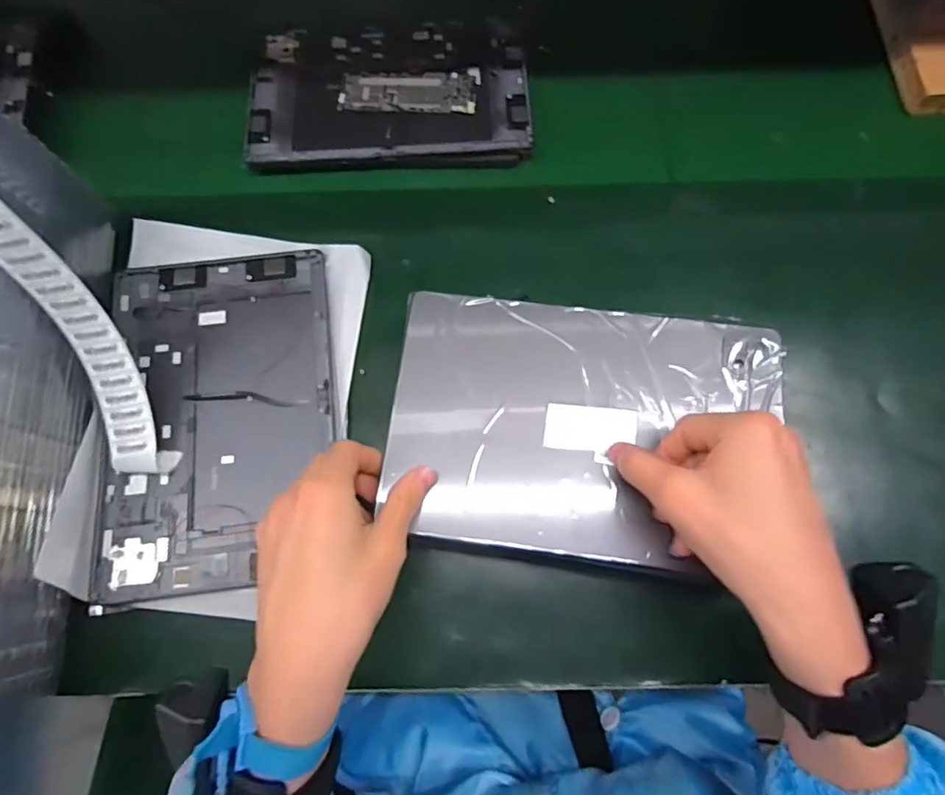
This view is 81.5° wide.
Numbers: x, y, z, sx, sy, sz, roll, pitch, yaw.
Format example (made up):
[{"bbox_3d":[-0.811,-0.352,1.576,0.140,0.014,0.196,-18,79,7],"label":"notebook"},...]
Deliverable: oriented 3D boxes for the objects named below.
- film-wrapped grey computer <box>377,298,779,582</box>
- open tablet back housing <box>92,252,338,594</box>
[{"bbox_3d":[0.076,0.020,0.357,0.234,0.013,0.166,7,72,4],"label":"film-wrapped grey computer"},{"bbox_3d":[-0.185,0.009,0.412,0.166,0.013,0.251,-7,72,-1],"label":"open tablet back housing"}]

